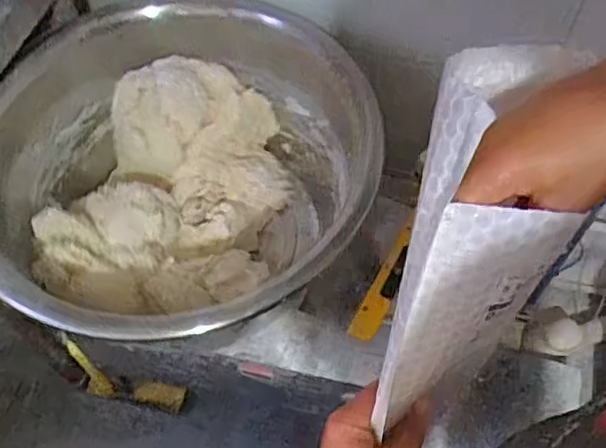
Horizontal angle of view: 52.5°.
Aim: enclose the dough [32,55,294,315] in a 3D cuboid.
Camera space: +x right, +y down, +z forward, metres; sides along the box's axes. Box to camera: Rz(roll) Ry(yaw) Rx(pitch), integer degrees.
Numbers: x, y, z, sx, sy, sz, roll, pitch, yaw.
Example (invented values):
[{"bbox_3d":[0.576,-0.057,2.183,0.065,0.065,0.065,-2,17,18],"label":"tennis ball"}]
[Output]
[{"bbox_3d":[-0.201,-0.050,0.966,0.299,0.203,0.397,7,58,5],"label":"dough"}]

